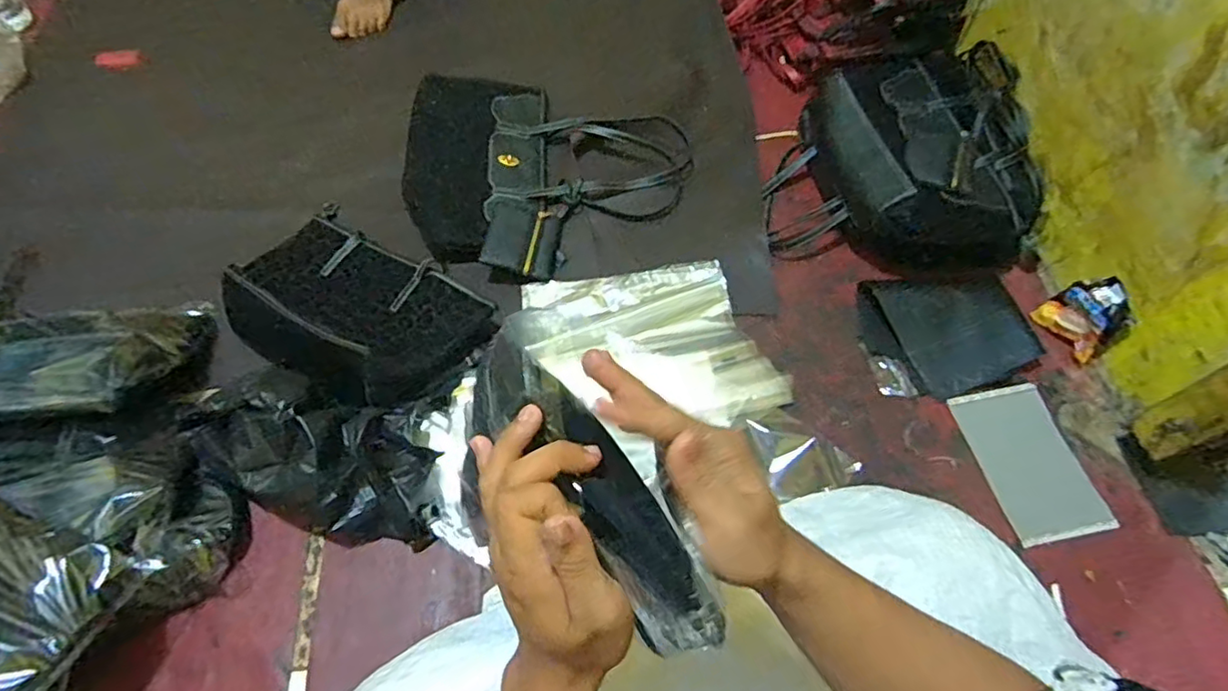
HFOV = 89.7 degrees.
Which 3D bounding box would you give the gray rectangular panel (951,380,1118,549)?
[{"bbox_3d":[0.535,0.146,0.793,0.125,0.009,0.198,-11,61,-6],"label":"gray rectangular panel"}]

